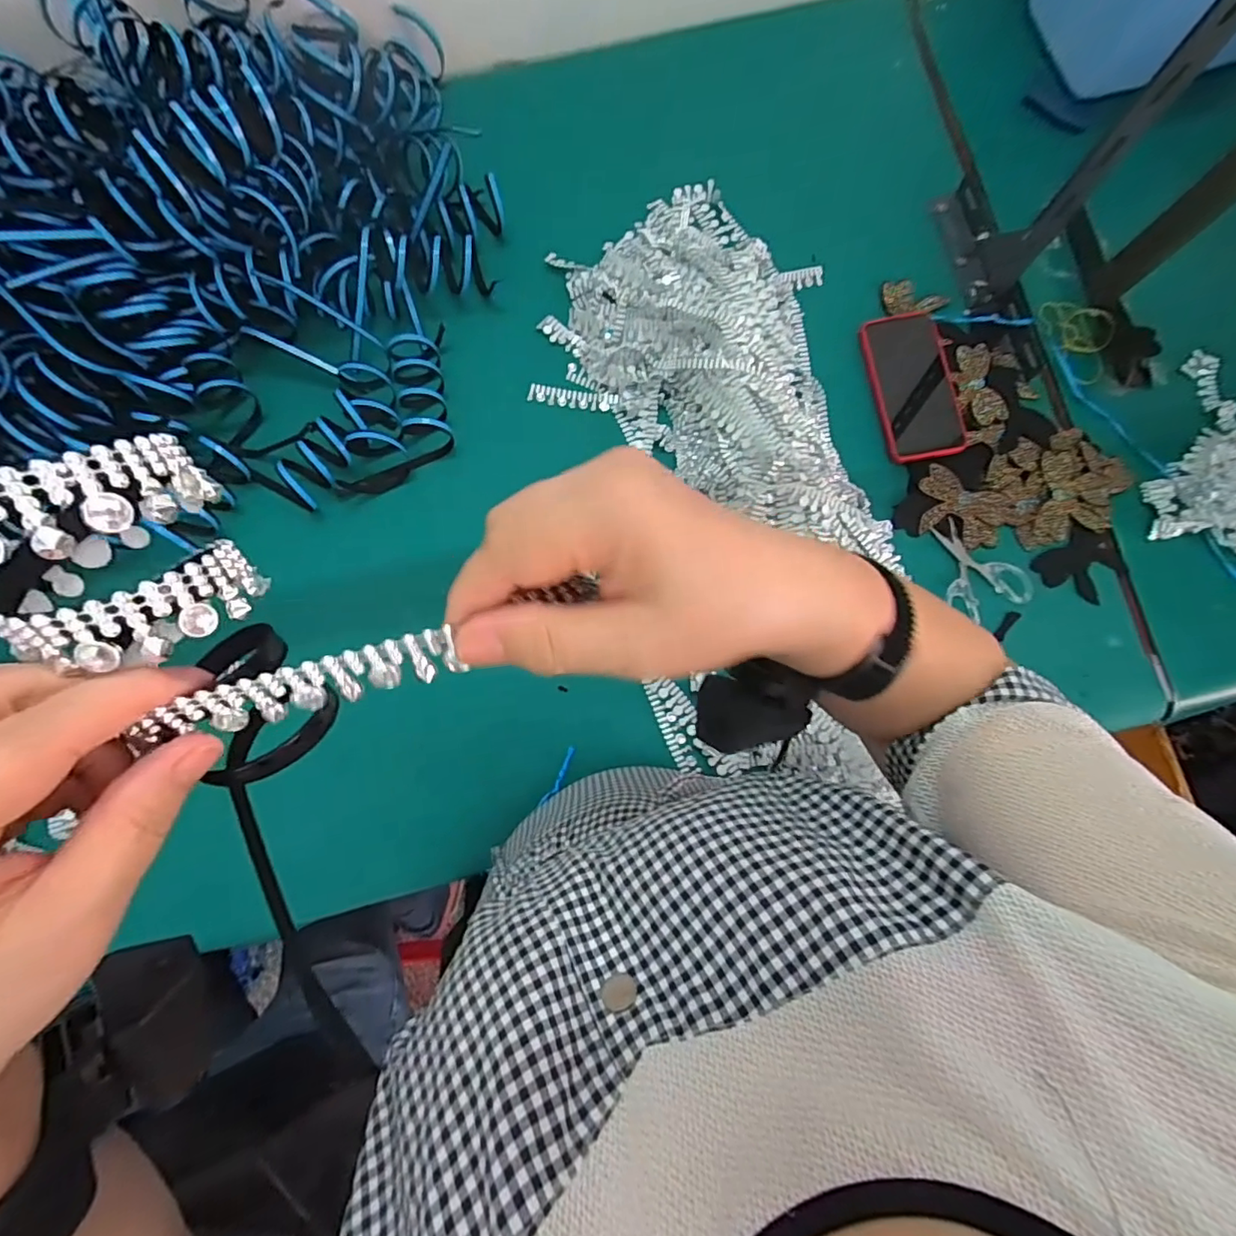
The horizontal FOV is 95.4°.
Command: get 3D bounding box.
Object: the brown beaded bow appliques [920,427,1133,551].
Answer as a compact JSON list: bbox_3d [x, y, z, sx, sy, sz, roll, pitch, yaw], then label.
[{"bbox_3d":[0.430,-0.130,0.586,0.220,0.020,0.108,-13,82,-2],"label":"brown beaded bow appliques"}]

